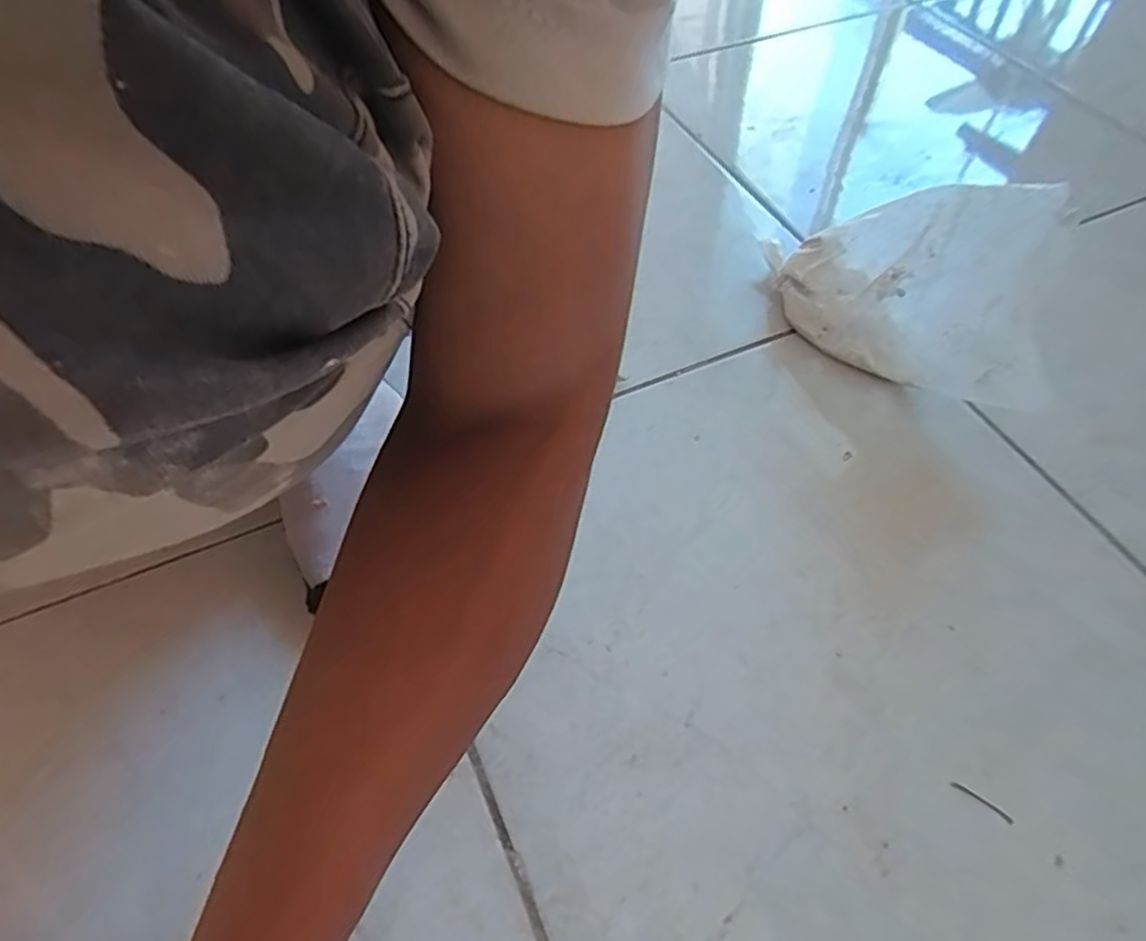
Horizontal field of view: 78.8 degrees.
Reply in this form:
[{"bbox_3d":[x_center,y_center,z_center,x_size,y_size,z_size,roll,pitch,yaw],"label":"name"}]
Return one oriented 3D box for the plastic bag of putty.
[{"bbox_3d":[0.239,-0.125,0.471,0.188,0.136,0.069,38,63,24],"label":"plastic bag of putty"}]

